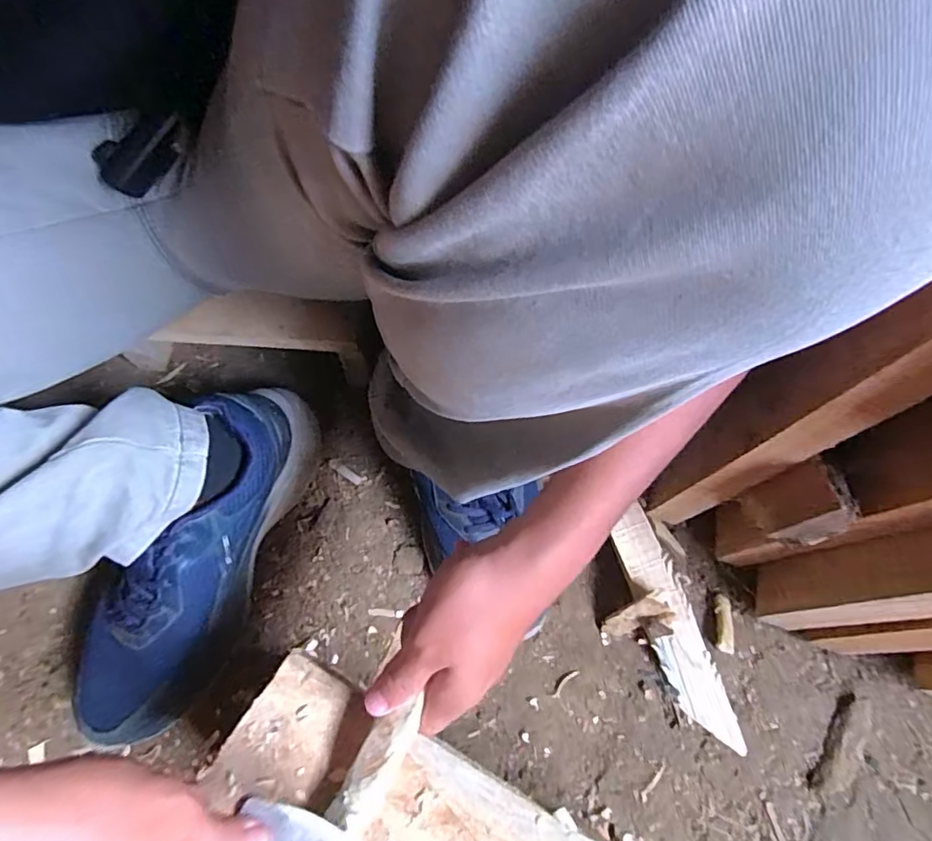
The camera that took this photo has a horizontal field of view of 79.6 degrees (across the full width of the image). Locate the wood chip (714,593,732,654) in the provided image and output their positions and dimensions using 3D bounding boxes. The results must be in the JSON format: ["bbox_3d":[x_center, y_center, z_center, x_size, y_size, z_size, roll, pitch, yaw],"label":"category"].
[{"bbox_3d":[0.222,0.175,0.482,0.014,0.005,0.047,9,67,4],"label":"wood chip"}]

